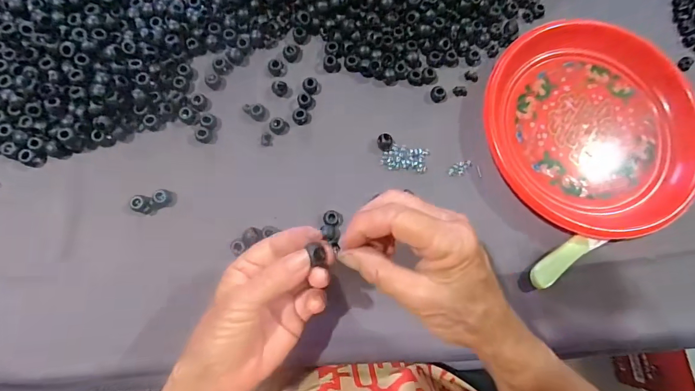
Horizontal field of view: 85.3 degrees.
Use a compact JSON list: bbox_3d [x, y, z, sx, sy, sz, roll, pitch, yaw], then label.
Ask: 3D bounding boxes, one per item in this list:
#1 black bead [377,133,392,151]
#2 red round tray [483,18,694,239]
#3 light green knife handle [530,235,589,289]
[{"bbox_3d":[0.037,-0.053,0.376,0.014,0.011,0.015,1,81,-4],"label":"black bead"},{"bbox_3d":[0.255,-0.076,0.393,0.225,0.026,0.208,1,81,-4],"label":"red round tray"},{"bbox_3d":[0.208,0.065,0.369,0.069,0.009,0.022,-34,85,-9],"label":"light green knife handle"}]

